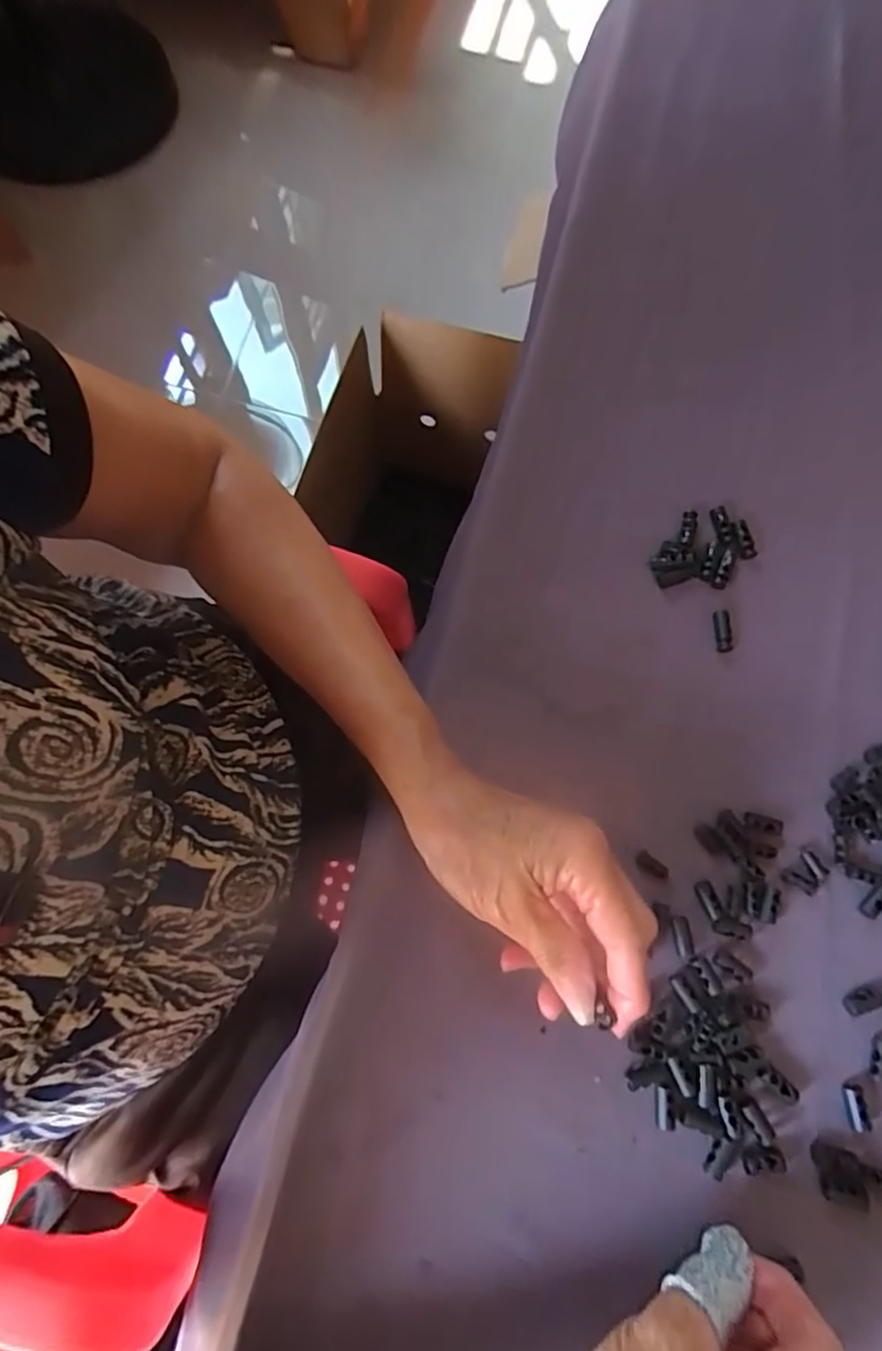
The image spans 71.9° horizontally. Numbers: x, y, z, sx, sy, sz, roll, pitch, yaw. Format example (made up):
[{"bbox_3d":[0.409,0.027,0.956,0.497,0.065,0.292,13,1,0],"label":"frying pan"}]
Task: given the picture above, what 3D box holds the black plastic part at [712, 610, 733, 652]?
[{"bbox_3d":[0.168,-0.027,0.362,0.008,0.008,0.025,-4,75,-3],"label":"black plastic part"}]

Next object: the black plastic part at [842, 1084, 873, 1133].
[{"bbox_3d":[0.202,0.210,0.295,0.009,0.004,0.019,0,62,-2],"label":"black plastic part"}]

